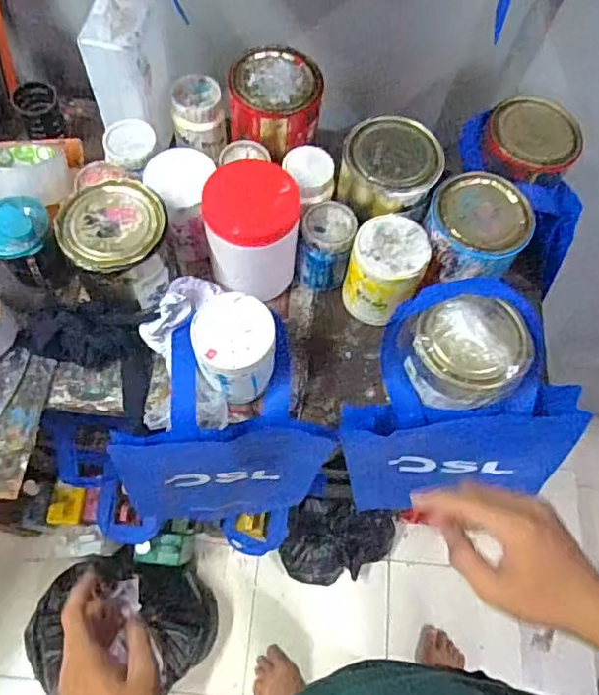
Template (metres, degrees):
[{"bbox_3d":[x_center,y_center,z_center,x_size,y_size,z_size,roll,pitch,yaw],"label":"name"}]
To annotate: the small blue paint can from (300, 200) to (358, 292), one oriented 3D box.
[{"bbox_3d":[0.030,-0.116,0.670,0.060,0.087,0.074,14,67,3],"label":"small blue paint can"}]

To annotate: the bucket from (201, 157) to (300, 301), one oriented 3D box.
[{"bbox_3d":[-0.051,-0.124,0.632,0.099,0.123,0.095,1,67,-2],"label":"bucket"}]

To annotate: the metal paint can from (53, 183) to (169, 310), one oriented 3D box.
[{"bbox_3d":[-0.190,-0.100,0.613,0.107,0.110,0.106,1,67,-2],"label":"metal paint can"}]

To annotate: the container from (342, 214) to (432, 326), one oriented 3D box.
[{"bbox_3d":[0.096,-0.086,0.650,0.079,0.100,0.085,1,67,-2],"label":"container"}]

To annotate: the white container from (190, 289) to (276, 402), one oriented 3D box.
[{"bbox_3d":[-0.066,0.002,0.596,0.079,0.095,0.082,1,67,-2],"label":"white container"}]

